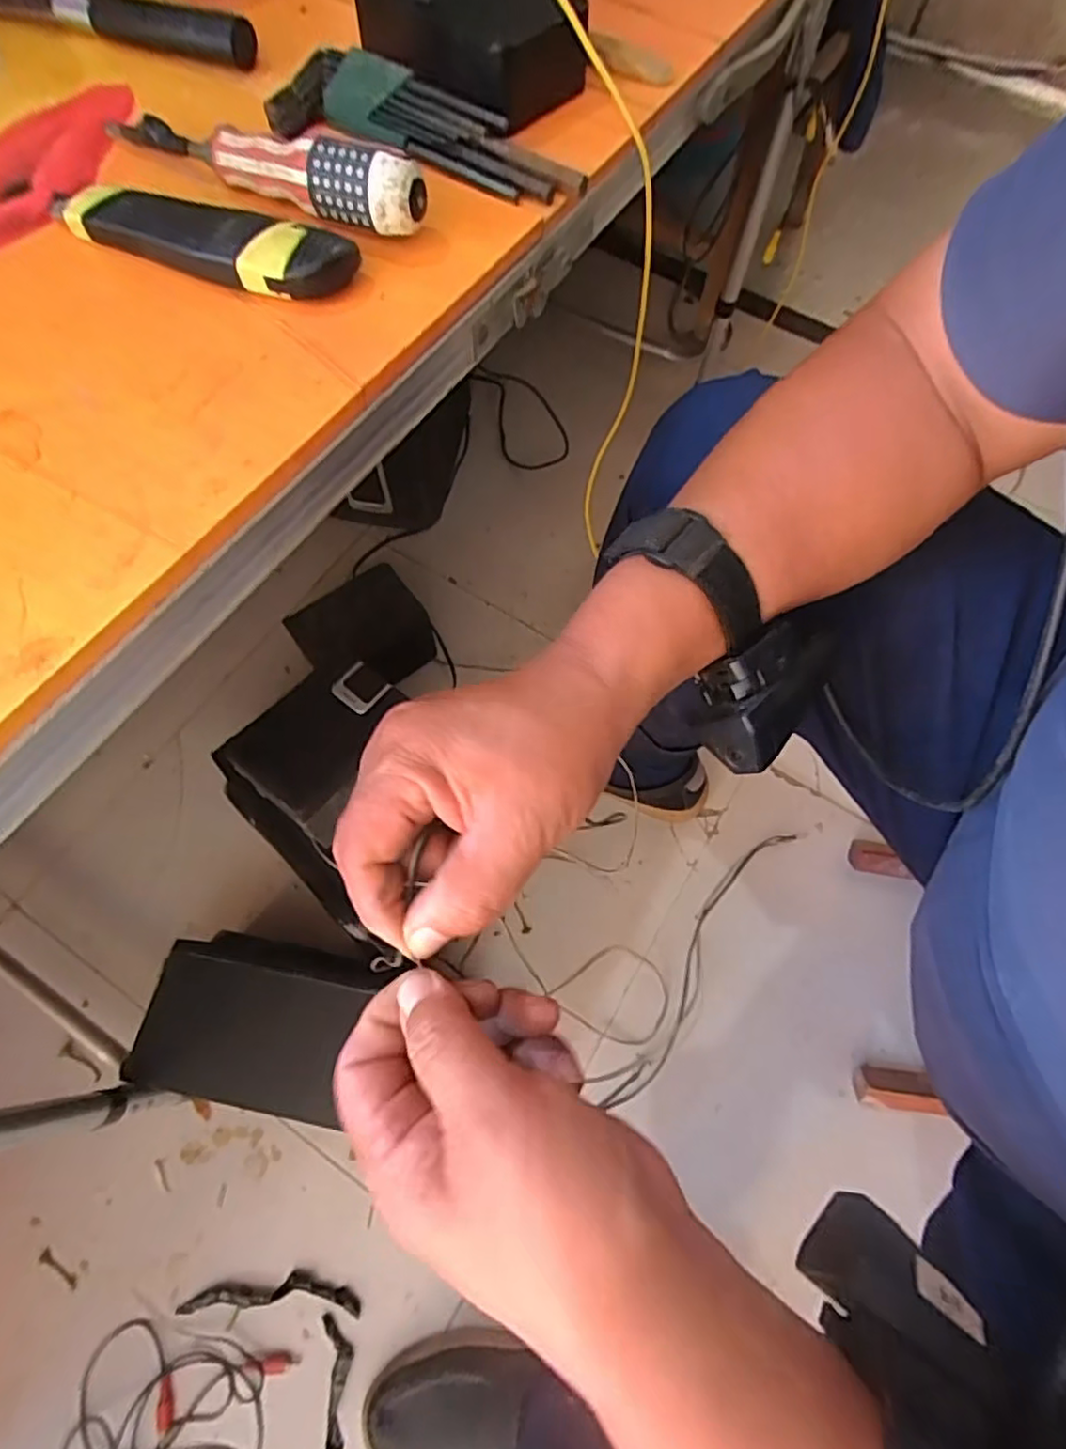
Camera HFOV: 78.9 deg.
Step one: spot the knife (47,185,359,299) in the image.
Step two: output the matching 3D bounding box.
[{"bbox_3d":[-0.156,-0.228,0.302,0.149,0.021,0.033,18,66,4],"label":"knife"}]

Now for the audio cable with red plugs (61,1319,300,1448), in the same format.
[{"bbox_3d":[-0.299,0.577,0.531,0.163,0.009,0.125,14,66,3],"label":"audio cable with red plugs"}]

